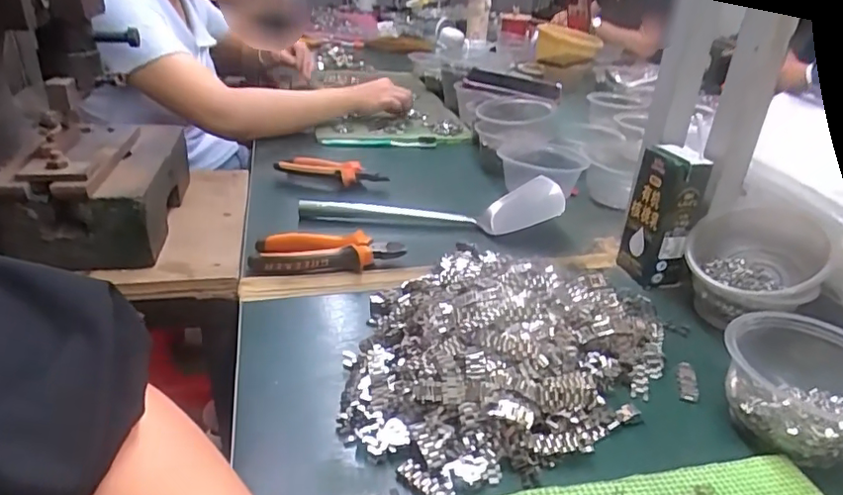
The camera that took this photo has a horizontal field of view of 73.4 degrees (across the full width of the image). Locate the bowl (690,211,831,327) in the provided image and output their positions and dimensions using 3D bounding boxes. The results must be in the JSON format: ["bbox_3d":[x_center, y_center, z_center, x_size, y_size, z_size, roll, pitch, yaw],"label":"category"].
[{"bbox_3d":[0.301,0.015,0.514,0.109,0.070,0.121,15,44,32],"label":"bowl"}]

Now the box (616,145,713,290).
[{"bbox_3d":[0.242,-0.032,0.563,0.055,0.131,0.064,-8,30,-21],"label":"box"}]

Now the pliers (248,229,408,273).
[{"bbox_3d":[-0.093,0.006,0.563,0.142,0.029,0.046,0,28,-8],"label":"pliers"}]

